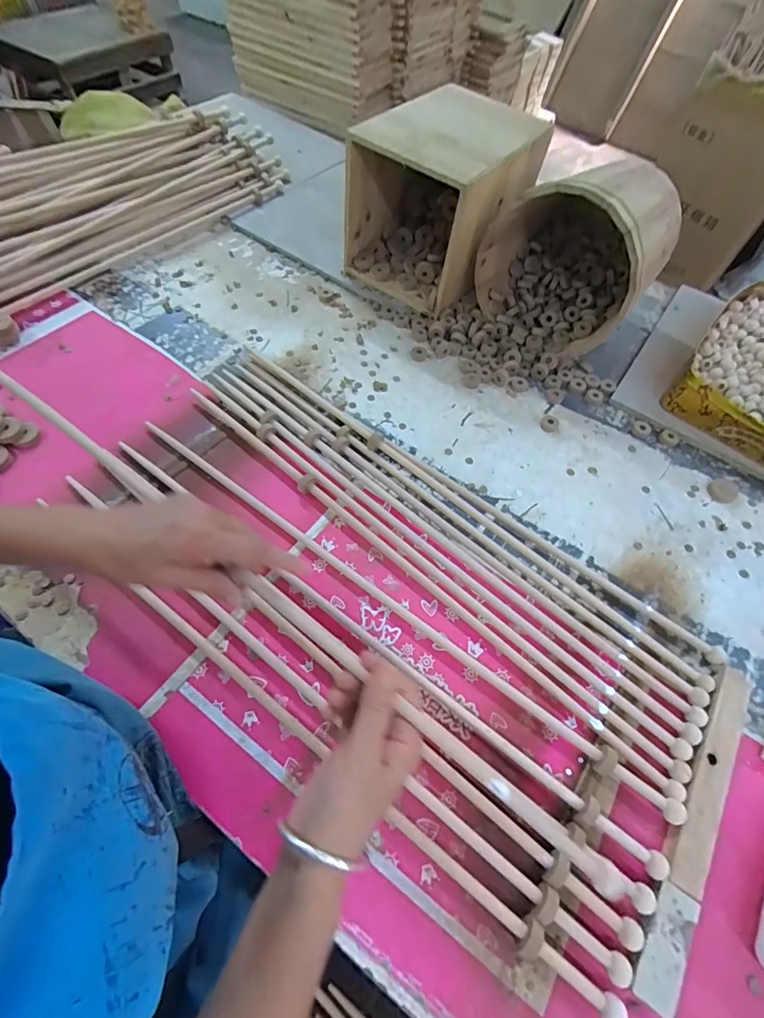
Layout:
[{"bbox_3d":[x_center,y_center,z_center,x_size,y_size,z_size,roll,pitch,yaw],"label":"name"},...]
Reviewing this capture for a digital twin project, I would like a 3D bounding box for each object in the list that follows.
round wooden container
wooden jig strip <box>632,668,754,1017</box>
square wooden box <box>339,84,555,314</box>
[{"bbox_3d":[0.300,-0.390,0.658,0.224,0.232,0.218,36,63,15],"label":"round wooden container"},{"bbox_3d":[0.284,0.271,0.382,0.032,0.015,0.287,34,63,15],"label":"wooden jig strip"},{"bbox_3d":[0.100,-0.505,0.715,0.210,0.217,0.286,33,62,14],"label":"square wooden box"}]

